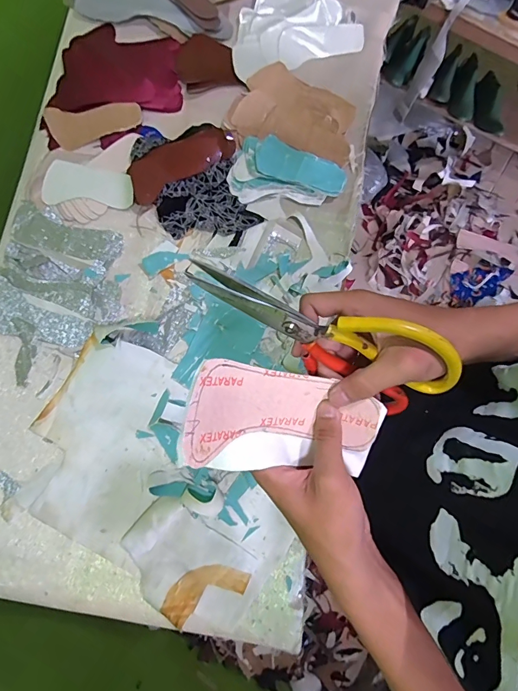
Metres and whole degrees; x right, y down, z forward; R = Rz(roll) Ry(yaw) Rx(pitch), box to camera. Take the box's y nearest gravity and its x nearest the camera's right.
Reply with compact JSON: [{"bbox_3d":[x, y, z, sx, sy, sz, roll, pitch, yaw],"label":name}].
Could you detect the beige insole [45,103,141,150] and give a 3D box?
[{"bbox_3d":[-0.296,-0.397,0.713,0.164,0.017,0.065,-6,117,-5],"label":"beige insole"}]

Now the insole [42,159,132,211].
[{"bbox_3d":[-0.295,-0.277,0.682,0.150,0.008,0.068,2,105,-6],"label":"insole"}]

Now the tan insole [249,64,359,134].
[{"bbox_3d":[0.078,-0.444,0.708,0.194,0.018,0.059,29,113,-1],"label":"tan insole"}]

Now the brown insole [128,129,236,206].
[{"bbox_3d":[-0.140,-0.324,0.686,0.195,0.021,0.073,-35,82,-6],"label":"brown insole"}]

